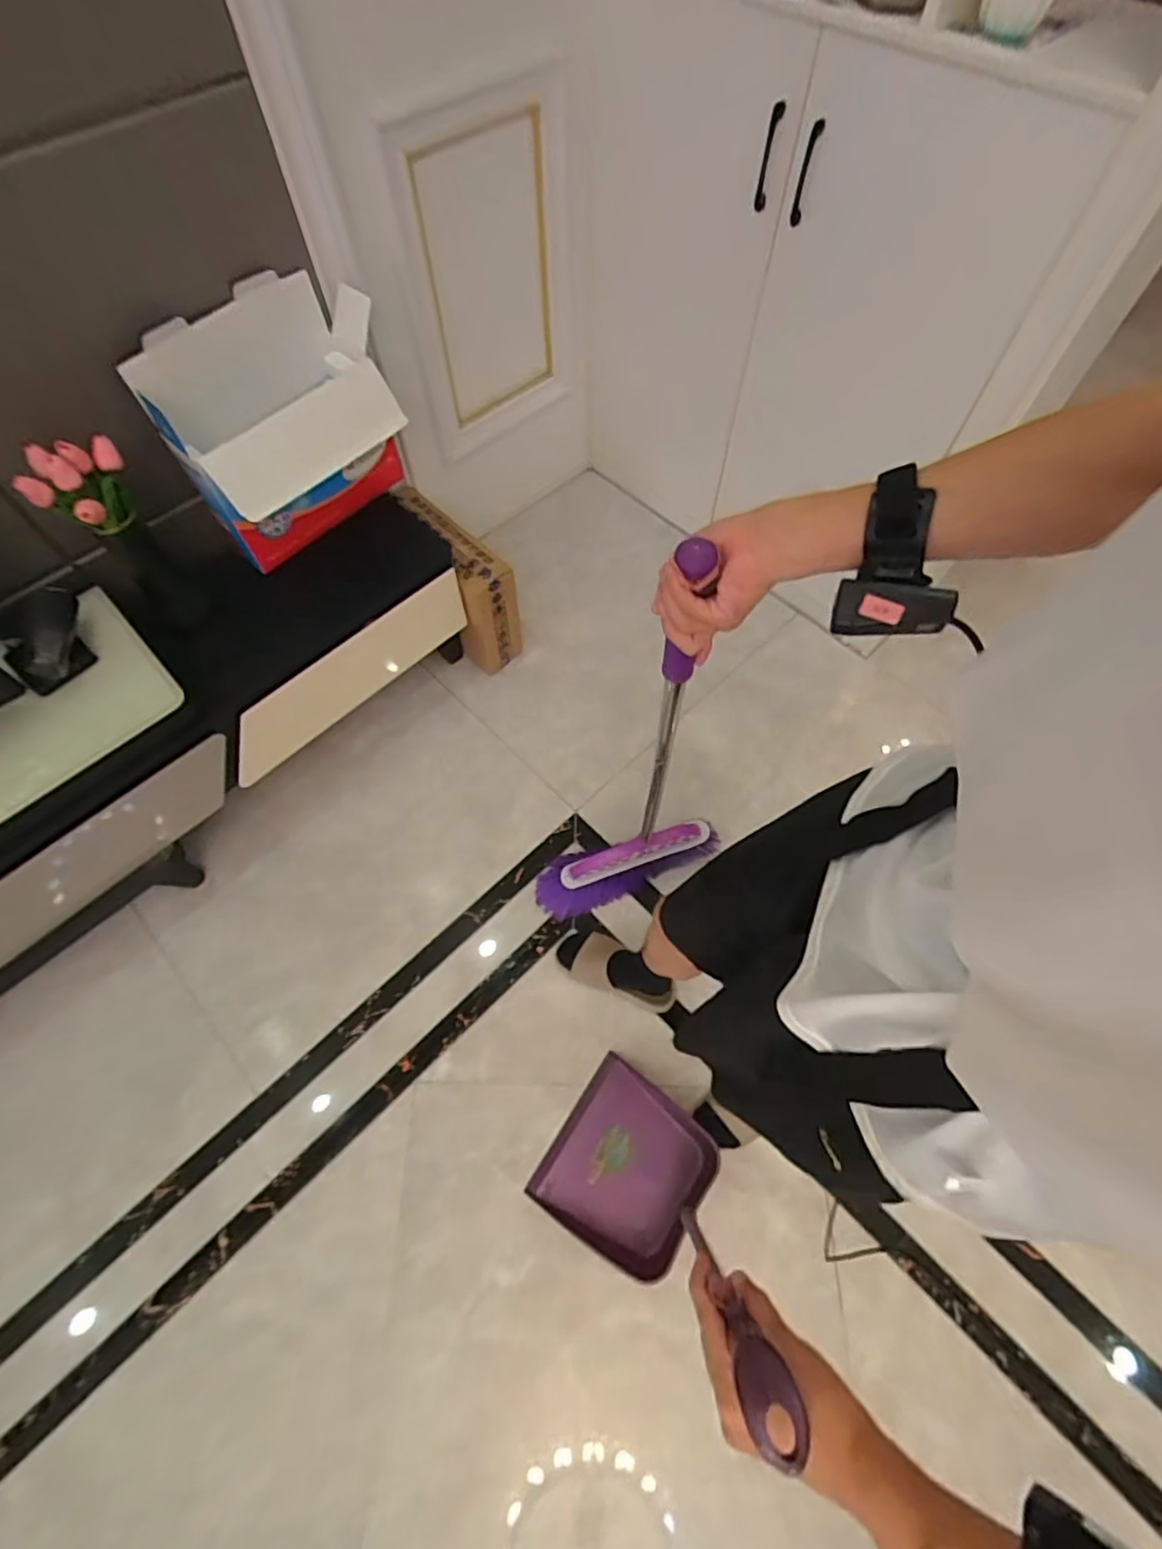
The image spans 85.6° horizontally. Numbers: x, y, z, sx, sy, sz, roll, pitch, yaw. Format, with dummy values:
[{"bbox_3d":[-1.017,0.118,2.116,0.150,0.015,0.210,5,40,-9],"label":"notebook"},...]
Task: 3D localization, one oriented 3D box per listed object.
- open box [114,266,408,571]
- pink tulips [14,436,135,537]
[{"bbox_3d":[-0.501,-0.611,1.118,0.407,0.329,0.208,-41,70,-18],"label":"open box"},{"bbox_3d":[-0.734,-0.414,0.921,0.107,0.101,0.125,-2,63,-1],"label":"pink tulips"}]

